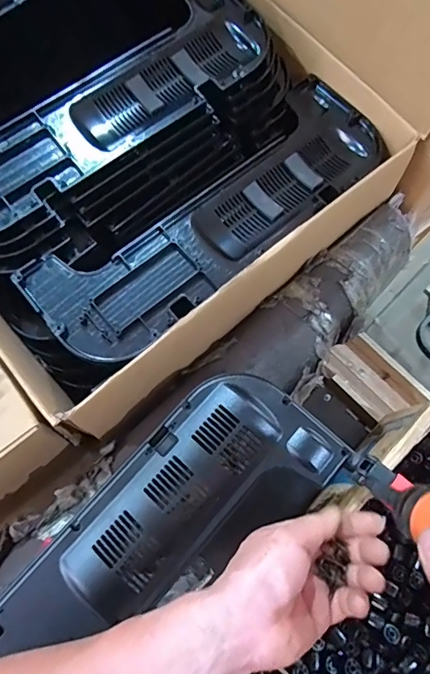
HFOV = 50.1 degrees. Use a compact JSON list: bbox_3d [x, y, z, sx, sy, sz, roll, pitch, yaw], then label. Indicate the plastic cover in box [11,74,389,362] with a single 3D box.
[{"bbox_3d":[0.009,-0.152,0.557,0.481,0.062,0.169,-38,77,-13],"label":"plastic cover in box"}]

